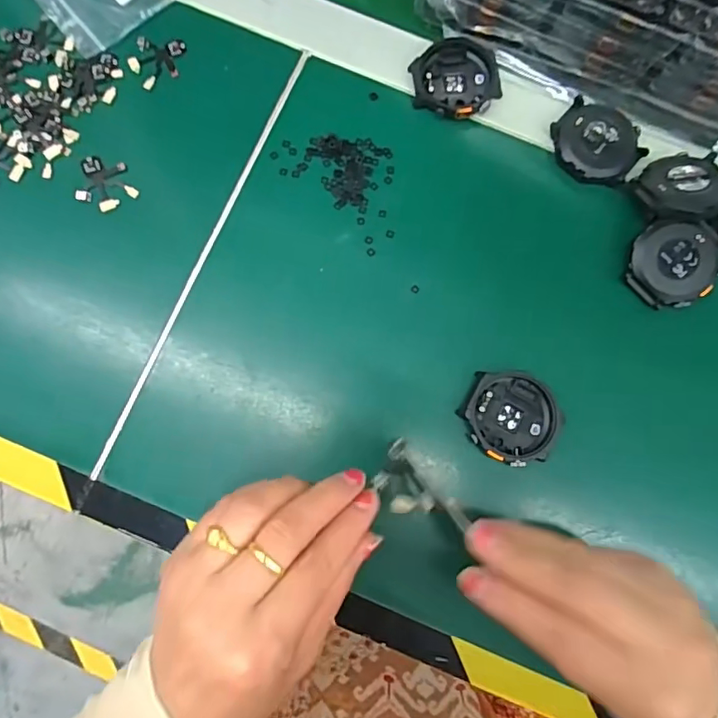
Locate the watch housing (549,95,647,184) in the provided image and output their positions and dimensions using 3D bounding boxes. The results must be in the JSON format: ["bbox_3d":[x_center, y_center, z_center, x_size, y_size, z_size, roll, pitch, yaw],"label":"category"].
[{"bbox_3d":[0.145,-0.132,0.310,0.053,0.011,0.047,37,80,4],"label":"watch housing"}]

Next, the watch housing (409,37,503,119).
[{"bbox_3d":[0.060,-0.173,0.314,0.053,0.009,0.048,-9,80,-5],"label":"watch housing"}]

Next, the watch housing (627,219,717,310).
[{"bbox_3d":[0.182,-0.054,0.295,0.049,0.013,0.047,9,97,7],"label":"watch housing"}]

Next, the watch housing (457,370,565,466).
[{"bbox_3d":[0.084,0.032,0.282,0.052,0.012,0.049,1,79,-3],"label":"watch housing"}]

